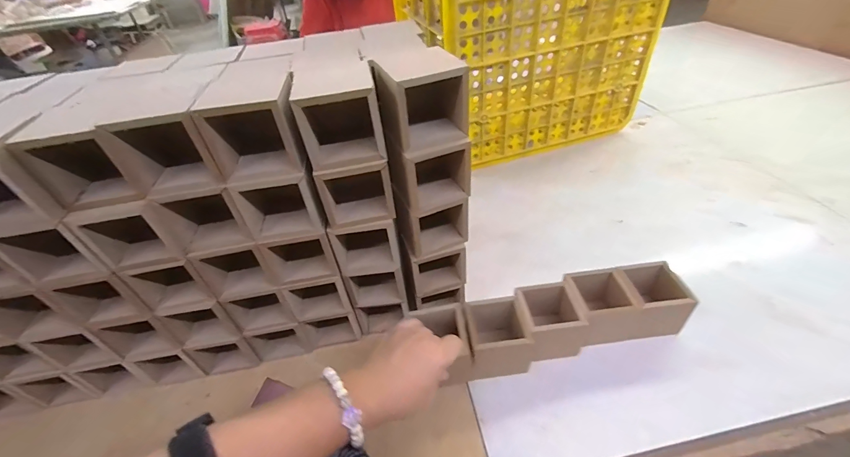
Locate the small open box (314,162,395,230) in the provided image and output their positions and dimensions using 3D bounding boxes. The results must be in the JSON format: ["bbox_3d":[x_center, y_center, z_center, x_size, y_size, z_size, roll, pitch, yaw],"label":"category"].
[{"bbox_3d":[-0.064,-0.036,0.333,0.065,0.069,0.045,-11,42,-4],"label":"small open box"}]

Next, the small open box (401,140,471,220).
[{"bbox_3d":[0.008,-0.052,0.337,0.063,0.063,0.034,-21,43,-15],"label":"small open box"}]

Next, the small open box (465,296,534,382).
[{"bbox_3d":[0.079,0.125,0.398,0.067,0.064,0.069,-9,42,-1],"label":"small open box"}]

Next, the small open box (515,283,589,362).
[{"bbox_3d":[0.139,0.108,0.408,0.066,0.064,0.073,-12,42,-5],"label":"small open box"}]

